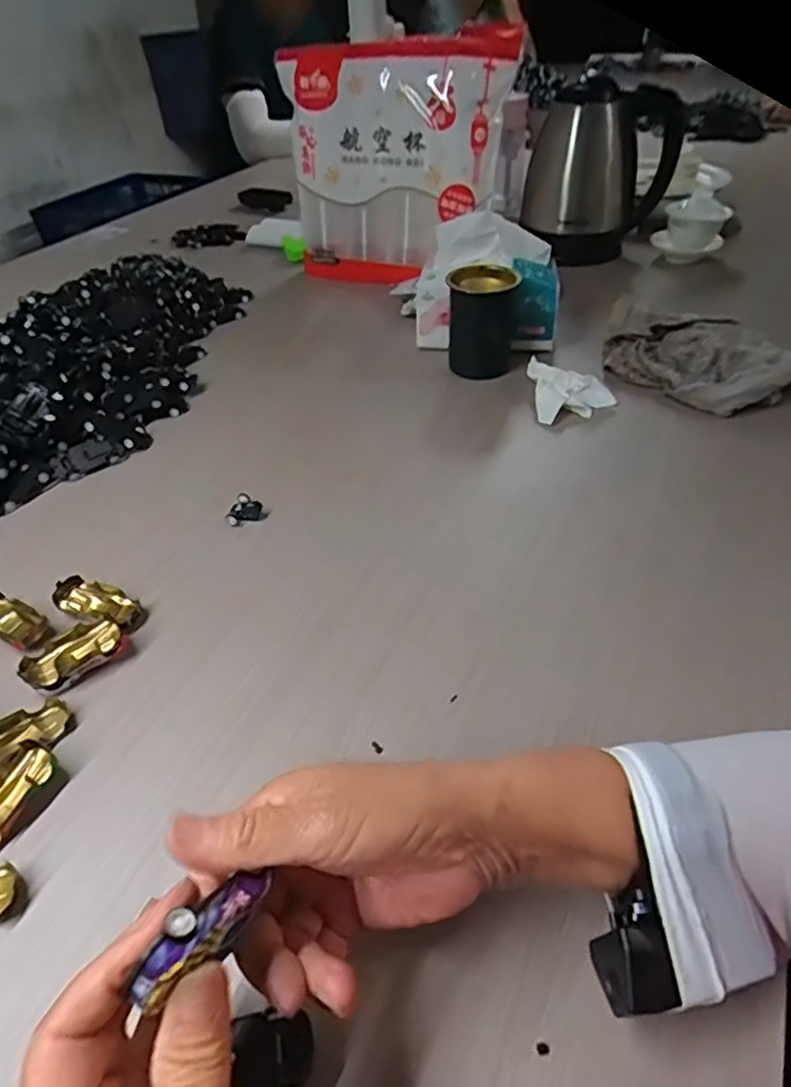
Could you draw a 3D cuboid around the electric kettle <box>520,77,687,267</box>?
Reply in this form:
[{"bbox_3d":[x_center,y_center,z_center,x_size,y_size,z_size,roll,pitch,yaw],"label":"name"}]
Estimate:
[{"bbox_3d":[0.302,-0.548,0.945,0.206,0.206,0.177,4,43,6],"label":"electric kettle"}]

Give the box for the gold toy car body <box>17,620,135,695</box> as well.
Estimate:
[{"bbox_3d":[-0.216,0.074,0.428,0.065,0.015,0.036,-29,50,-27],"label":"gold toy car body"}]

